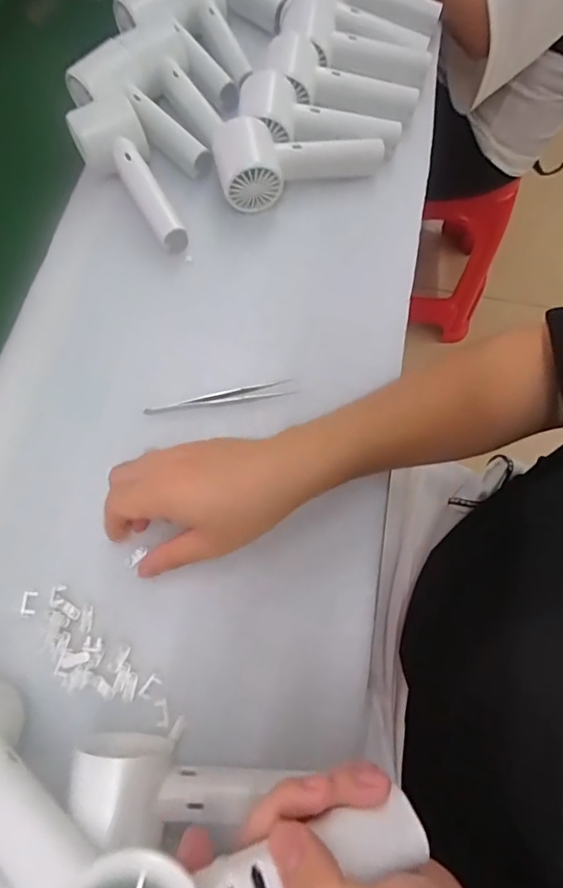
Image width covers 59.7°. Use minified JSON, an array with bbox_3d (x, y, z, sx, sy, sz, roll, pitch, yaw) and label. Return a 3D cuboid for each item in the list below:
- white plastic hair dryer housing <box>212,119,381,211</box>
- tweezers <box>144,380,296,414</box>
[{"bbox_3d":[0.014,-0.280,0.474,0.159,0.058,0.074,-21,71,-8],"label":"white plastic hair dryer housing"},{"bbox_3d":[-0.051,-0.037,0.404,0.121,0.006,0.012,-10,70,-5],"label":"tweezers"}]

